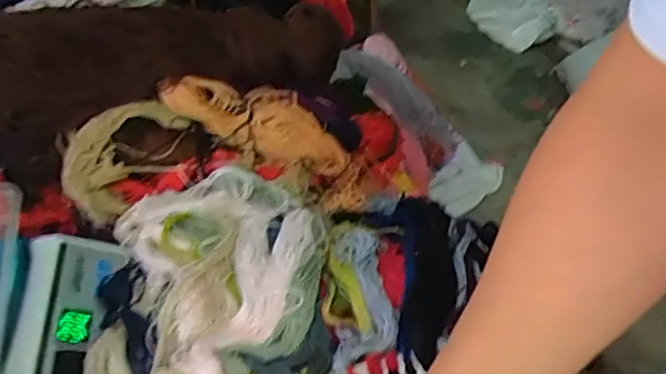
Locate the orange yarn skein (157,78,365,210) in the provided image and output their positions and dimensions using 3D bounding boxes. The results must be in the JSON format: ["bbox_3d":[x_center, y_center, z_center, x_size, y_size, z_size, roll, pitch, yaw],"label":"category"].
[{"bbox_3d":[-0.066,-0.059,0.675,0.251,0.046,0.087,27,48,-12],"label":"orange yarn skein"}]

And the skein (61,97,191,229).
[{"bbox_3d":[-0.222,-0.034,0.653,0.092,0.083,0.131,33,53,30],"label":"skein"}]

